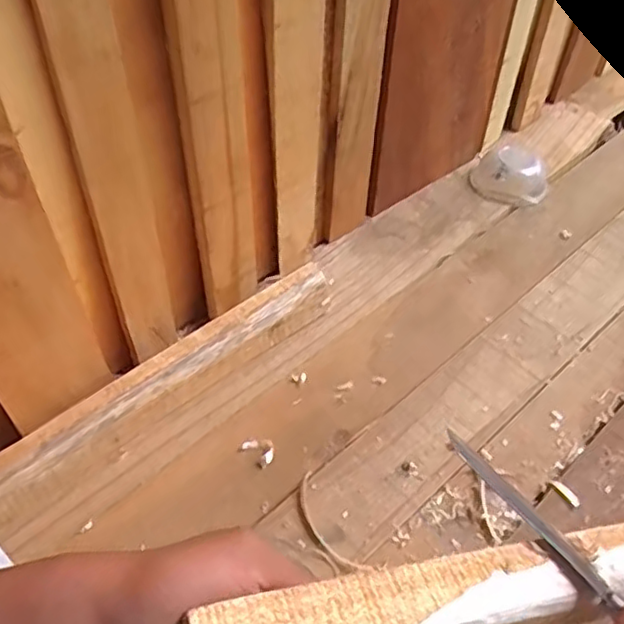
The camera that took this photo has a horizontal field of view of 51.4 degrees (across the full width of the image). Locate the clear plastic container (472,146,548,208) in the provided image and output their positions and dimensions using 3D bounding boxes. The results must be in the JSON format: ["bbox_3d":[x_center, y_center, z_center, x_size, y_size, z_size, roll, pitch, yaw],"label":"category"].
[{"bbox_3d":[0.265,-0.187,0.857,0.099,0.038,0.094,19,52,13],"label":"clear plastic container"}]

